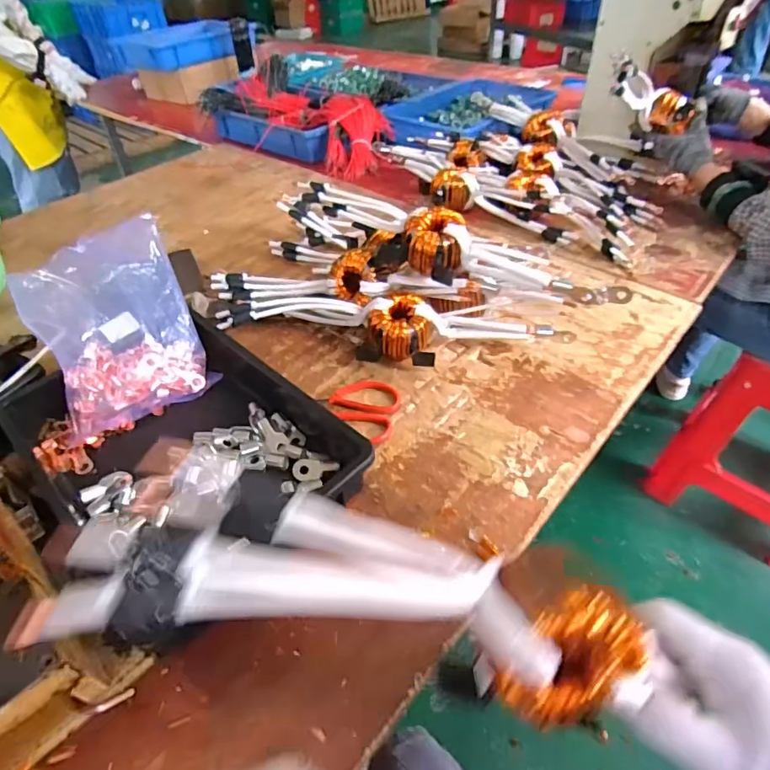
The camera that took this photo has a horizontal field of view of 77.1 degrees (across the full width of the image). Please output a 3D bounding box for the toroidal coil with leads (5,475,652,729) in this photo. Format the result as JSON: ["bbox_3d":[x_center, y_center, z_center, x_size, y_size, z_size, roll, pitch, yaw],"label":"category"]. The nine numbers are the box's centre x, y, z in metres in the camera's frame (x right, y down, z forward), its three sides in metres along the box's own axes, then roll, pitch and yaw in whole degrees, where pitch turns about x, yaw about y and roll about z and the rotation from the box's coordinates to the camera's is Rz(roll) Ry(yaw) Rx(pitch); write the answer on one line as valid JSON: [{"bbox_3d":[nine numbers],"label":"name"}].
[{"bbox_3d":[-0.007,0.108,0.258,0.285,0.057,0.084,9,44,-2],"label":"toroidal coil with leads"}]

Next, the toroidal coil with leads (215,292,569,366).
[{"bbox_3d":[-0.006,-0.071,0.641,0.481,0.066,0.089,5,45,10],"label":"toroidal coil with leads"}]

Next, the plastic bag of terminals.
[{"bbox_3d":[-0.316,-0.070,0.572,0.165,0.216,0.044,-24,7,-21],"label":"plastic bag of terminals"}]

